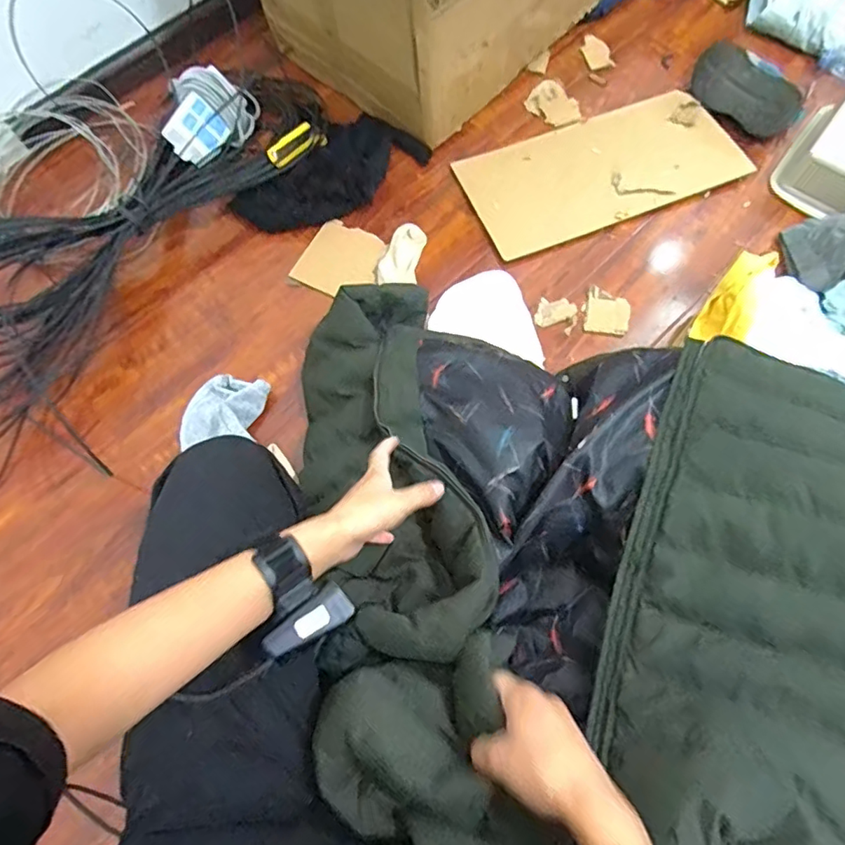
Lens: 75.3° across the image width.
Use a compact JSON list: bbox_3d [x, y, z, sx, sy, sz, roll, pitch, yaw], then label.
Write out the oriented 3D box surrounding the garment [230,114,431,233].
[{"bbox_3d":[-0.159,-0.428,0.923,0.327,0.045,0.176,-38,74,-13],"label":"garment"}]

